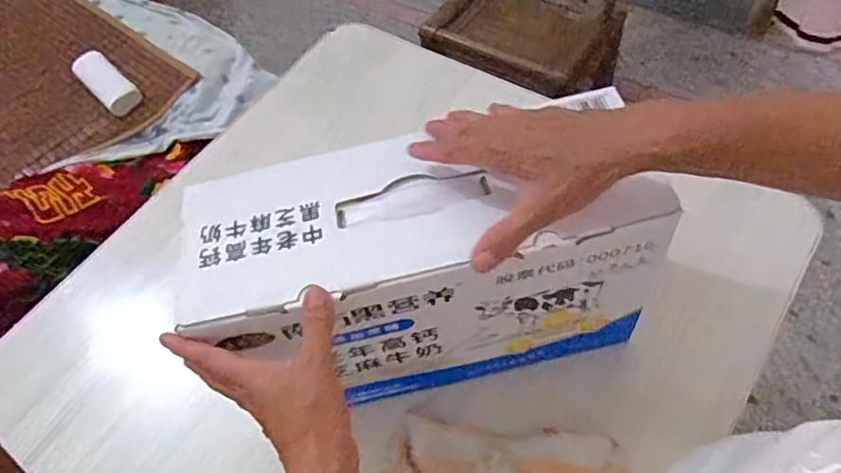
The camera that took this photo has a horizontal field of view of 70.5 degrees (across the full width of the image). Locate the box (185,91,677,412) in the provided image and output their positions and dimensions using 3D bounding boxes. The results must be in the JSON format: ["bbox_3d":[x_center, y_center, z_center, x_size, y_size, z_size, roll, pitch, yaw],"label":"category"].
[{"bbox_3d":[0.003,0.035,0.494,0.317,0.192,0.118,-13,60,-3],"label":"box"}]

